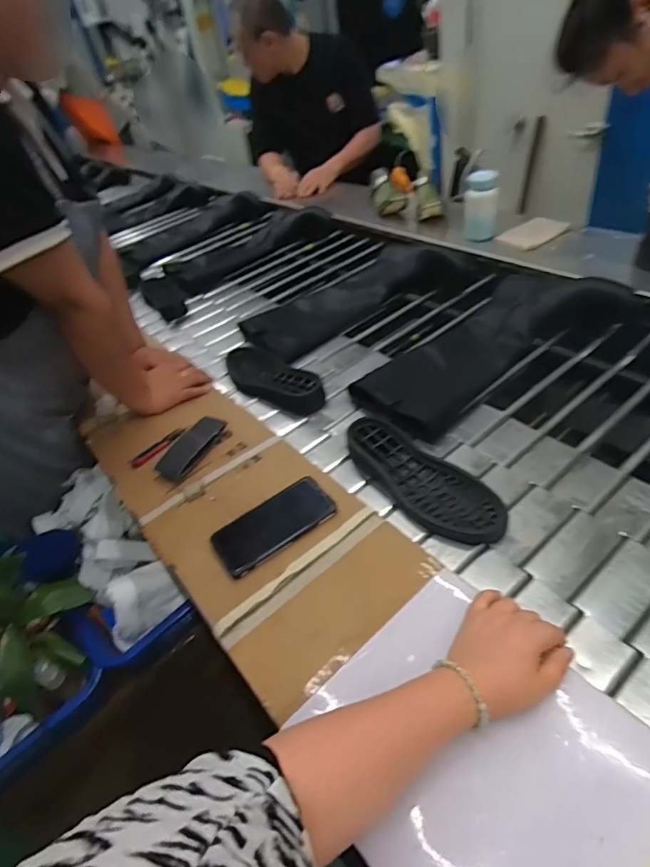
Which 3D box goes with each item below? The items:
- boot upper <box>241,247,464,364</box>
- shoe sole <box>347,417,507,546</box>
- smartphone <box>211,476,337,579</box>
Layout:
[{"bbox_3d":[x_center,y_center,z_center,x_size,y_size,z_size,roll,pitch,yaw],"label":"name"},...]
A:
[{"bbox_3d":[0.063,-0.329,1.095,0.512,0.110,0.228,-22,48,-19],"label":"boot upper"},{"bbox_3d":[0.138,0.067,0.708,0.105,0.032,0.273,-33,52,-27],"label":"shoe sole"},{"bbox_3d":[-0.069,0.122,0.644,0.162,0.009,0.079,-31,56,-18],"label":"smartphone"}]

